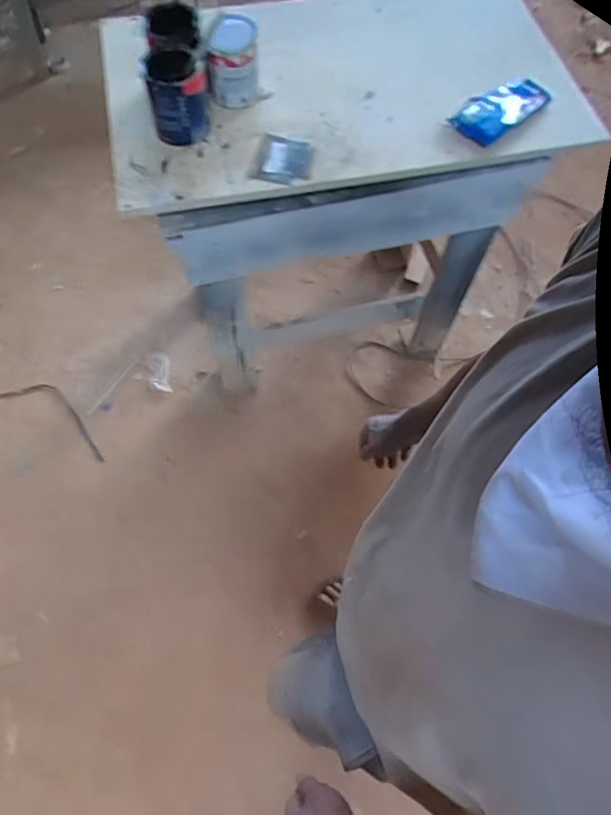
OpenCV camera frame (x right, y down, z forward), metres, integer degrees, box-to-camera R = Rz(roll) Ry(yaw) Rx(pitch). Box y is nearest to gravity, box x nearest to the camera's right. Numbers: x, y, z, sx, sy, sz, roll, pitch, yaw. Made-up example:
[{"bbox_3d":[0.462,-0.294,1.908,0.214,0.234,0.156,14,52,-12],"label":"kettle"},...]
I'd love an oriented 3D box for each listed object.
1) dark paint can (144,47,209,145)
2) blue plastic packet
[{"bbox_3d":[-0.234,-0.573,0.978,0.101,0.130,0.093,1,65,-1],"label":"dark paint can"},{"bbox_3d":[0.395,-0.601,1.071,0.204,0.029,0.104,-36,71,-18],"label":"blue plastic packet"}]

